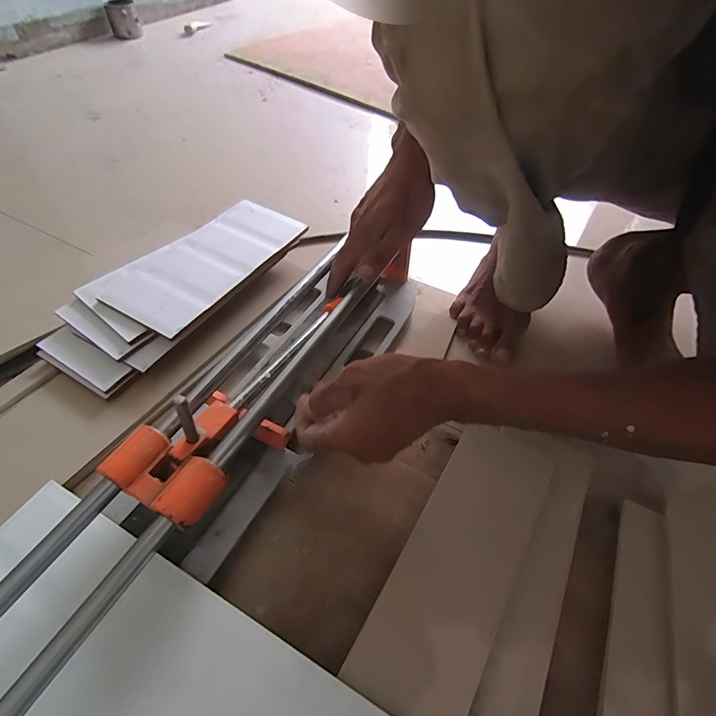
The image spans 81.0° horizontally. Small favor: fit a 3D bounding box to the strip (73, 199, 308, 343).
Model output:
[{"bbox_3d":[-0.185,-0.118,0.511,0.126,0.012,0.258,30,56,19],"label":"strip"}]

